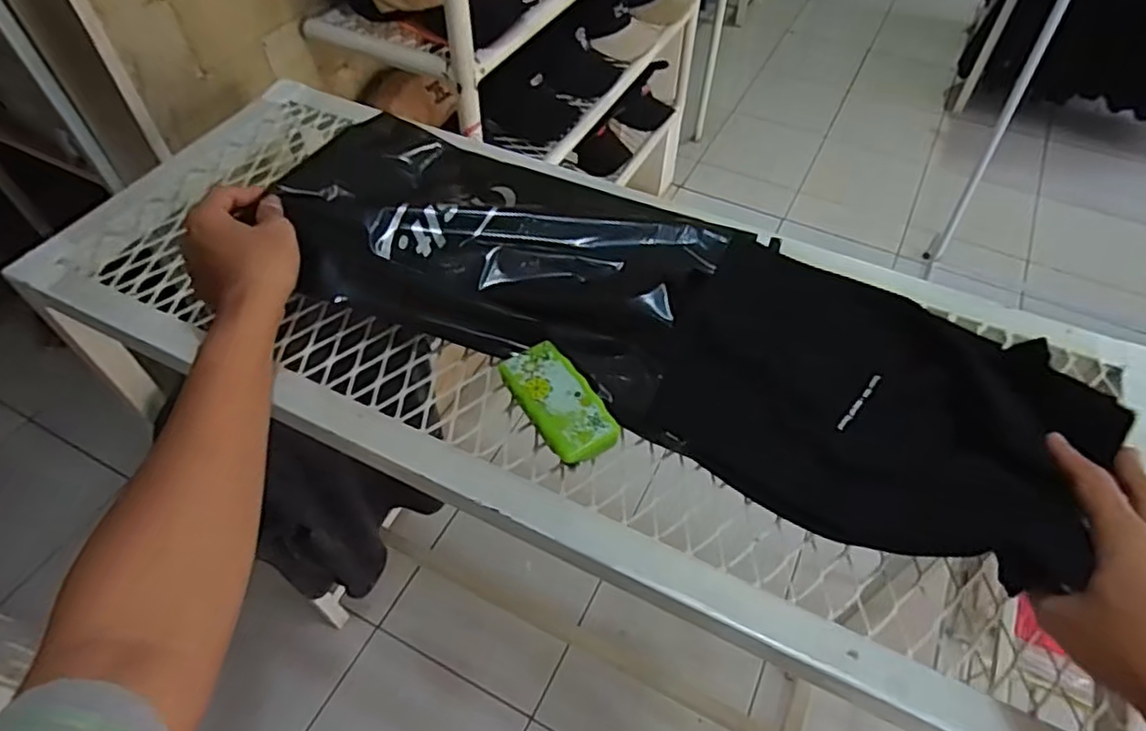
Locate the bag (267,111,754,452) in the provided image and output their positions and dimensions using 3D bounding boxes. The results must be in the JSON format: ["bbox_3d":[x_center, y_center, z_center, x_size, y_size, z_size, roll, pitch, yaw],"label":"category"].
[{"bbox_3d":[-0.058,-0.115,0.601,0.375,0.079,0.256,20,55,14],"label":"bag"}]

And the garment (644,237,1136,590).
[{"bbox_3d":[0.220,0.016,0.508,0.298,0.077,0.223,29,57,20],"label":"garment"}]

